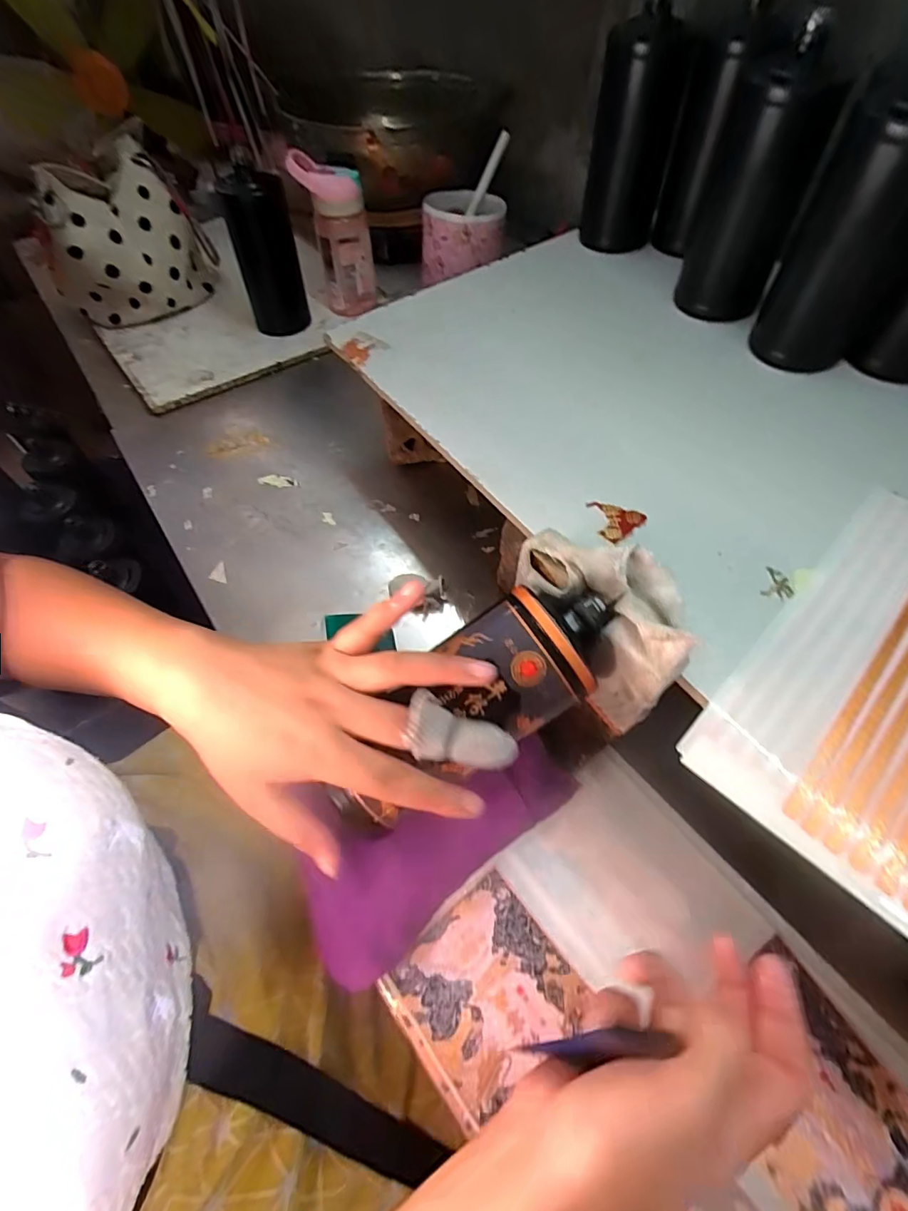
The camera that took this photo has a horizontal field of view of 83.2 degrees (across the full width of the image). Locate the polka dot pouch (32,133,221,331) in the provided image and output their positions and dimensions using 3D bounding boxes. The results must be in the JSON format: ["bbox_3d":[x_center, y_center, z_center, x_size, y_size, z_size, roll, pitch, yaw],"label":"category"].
[{"bbox_3d":[-0.442,-0.505,0.696,0.133,0.159,0.192,14,59,12],"label":"polka dot pouch"}]

